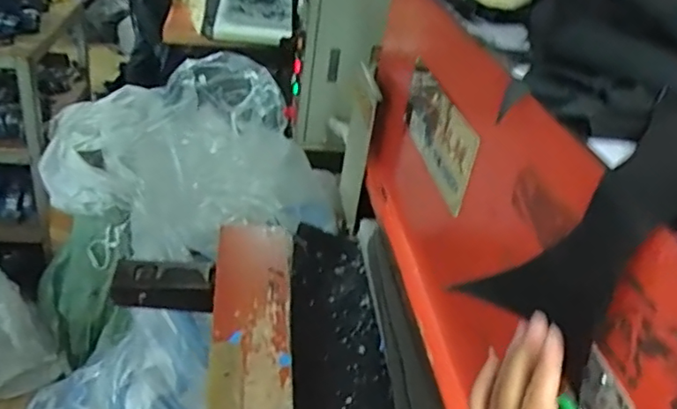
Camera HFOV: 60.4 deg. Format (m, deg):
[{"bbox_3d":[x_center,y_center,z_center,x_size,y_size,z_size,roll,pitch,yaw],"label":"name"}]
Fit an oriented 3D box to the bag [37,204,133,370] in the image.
[{"bbox_3d":[-0.658,0.225,1.529,0.176,0.449,0.227,9,25,-39],"label":"bag"}]

